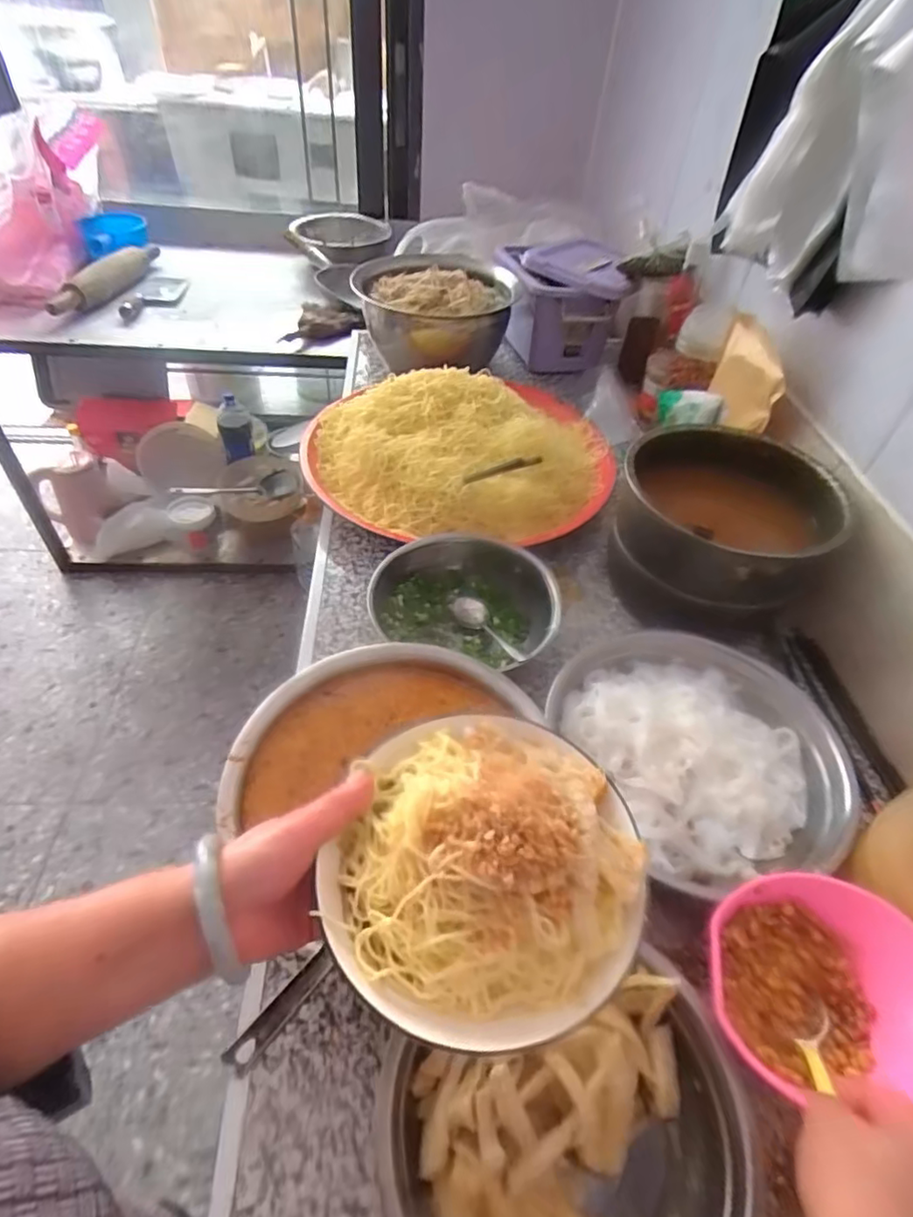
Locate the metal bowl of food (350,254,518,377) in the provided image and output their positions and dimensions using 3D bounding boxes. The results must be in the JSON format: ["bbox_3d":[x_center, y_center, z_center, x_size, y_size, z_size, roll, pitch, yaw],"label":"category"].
[{"bbox_3d":[-0.040,-0.531,1.082,0.266,0.146,0.246,3,47,-4],"label":"metal bowl of food"}]

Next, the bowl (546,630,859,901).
[{"bbox_3d":[0.230,0.126,0.556,0.242,0.081,0.245,3,47,-3],"label":"bowl"}]

